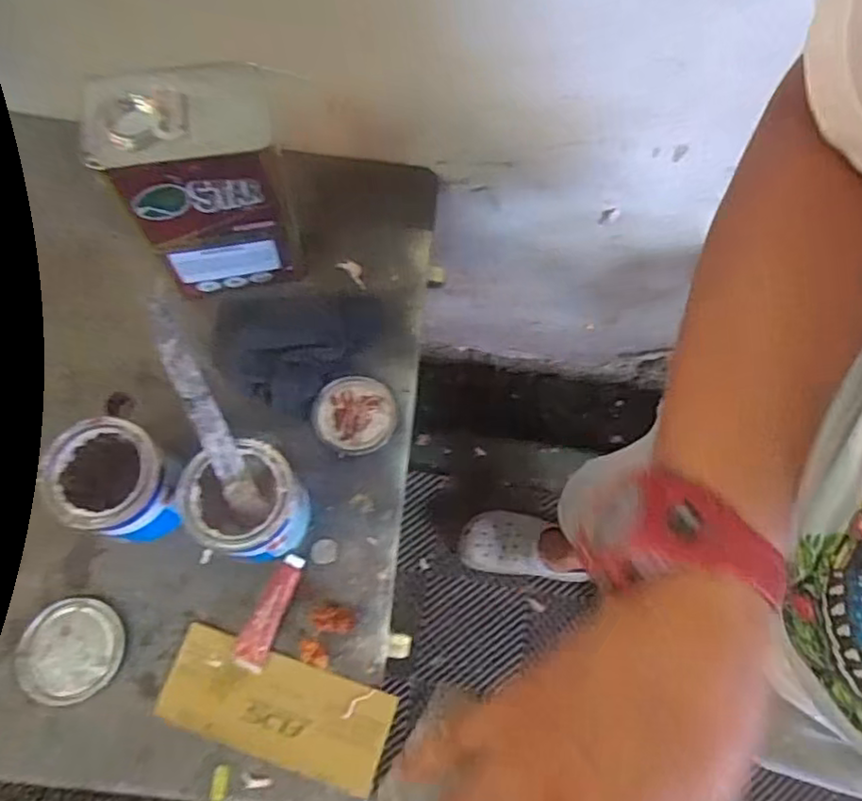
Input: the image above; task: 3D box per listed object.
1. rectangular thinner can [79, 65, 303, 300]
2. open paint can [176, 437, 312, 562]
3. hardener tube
[{"bbox_3d":[-0.235,-0.222,0.697,0.162,0.236,0.104,-12,73,-6],"label":"rectangular thinner can"},{"bbox_3d":[-0.183,0.108,0.664,0.106,0.125,0.103,1,72,-2],"label":"open paint can"},{"bbox_3d":[-0.168,0.219,0.675,0.035,0.027,0.118,21,73,5],"label":"hardener tube"}]

